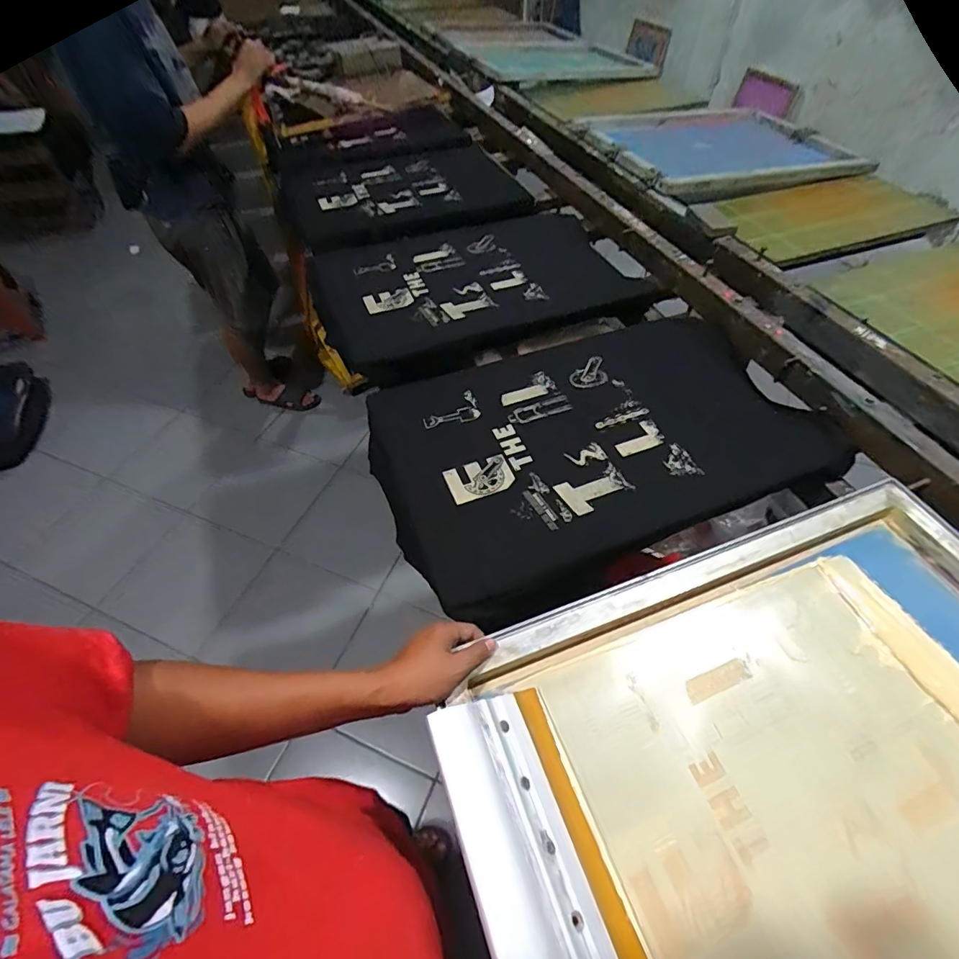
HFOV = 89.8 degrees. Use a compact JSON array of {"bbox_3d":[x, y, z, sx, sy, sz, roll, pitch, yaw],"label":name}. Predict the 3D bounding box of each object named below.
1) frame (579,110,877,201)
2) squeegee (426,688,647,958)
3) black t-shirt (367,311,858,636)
[{"bbox_3d":[0.677,-0.945,1.353,0.730,0.050,0.539,-16,55,-14],"label":"frame"},{"bbox_3d":[0.063,0.347,0.372,0.127,0.030,0.341,3,46,-37],"label":"squeegee"},{"bbox_3d":[0.155,-0.074,0.751,0.615,0.047,0.418,-19,55,-12],"label":"black t-shirt"}]

